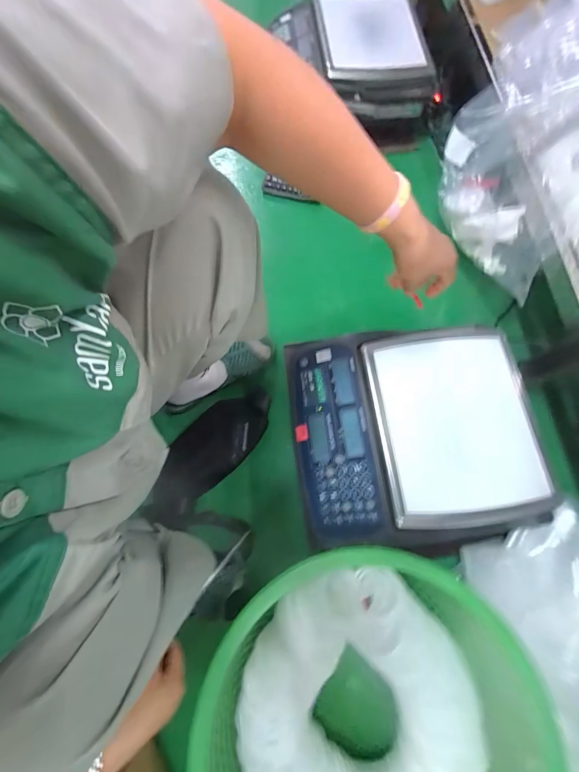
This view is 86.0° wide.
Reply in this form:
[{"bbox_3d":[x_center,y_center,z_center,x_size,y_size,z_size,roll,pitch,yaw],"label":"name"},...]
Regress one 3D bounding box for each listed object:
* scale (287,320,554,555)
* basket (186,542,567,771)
[{"bbox_3d":[0.193,0.084,0.526,0.379,0.120,0.366,0,73,-1],"label":"scale"},{"bbox_3d":[0.110,0.457,0.425,0.413,0.150,0.418,0,73,-1],"label":"basket"}]

